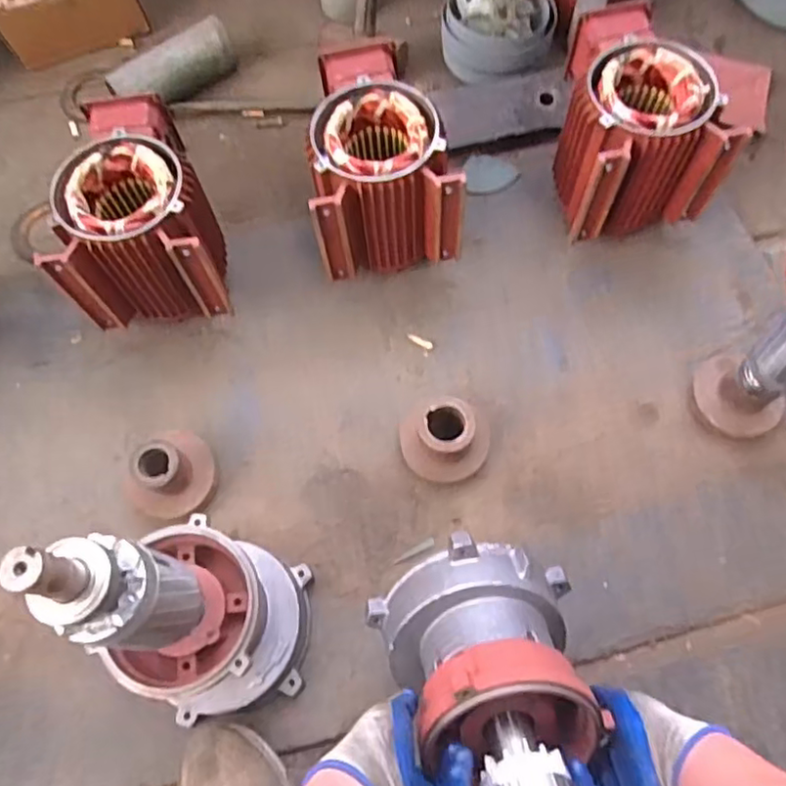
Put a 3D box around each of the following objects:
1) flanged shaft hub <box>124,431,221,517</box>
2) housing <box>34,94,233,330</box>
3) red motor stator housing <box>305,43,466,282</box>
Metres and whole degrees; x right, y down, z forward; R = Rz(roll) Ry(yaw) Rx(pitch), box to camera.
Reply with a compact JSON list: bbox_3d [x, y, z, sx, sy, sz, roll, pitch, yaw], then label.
[{"bbox_3d":[-0.288,0.104,0.815,0.106,0.082,0.118,31,71,13],"label":"flanged shaft hub"},{"bbox_3d":[-0.343,-0.245,0.890,0.191,0.202,0.247,-5,67,-1],"label":"housing"},{"bbox_3d":[-0.020,-0.327,0.893,0.185,0.187,0.249,-8,67,-2],"label":"red motor stator housing"}]

